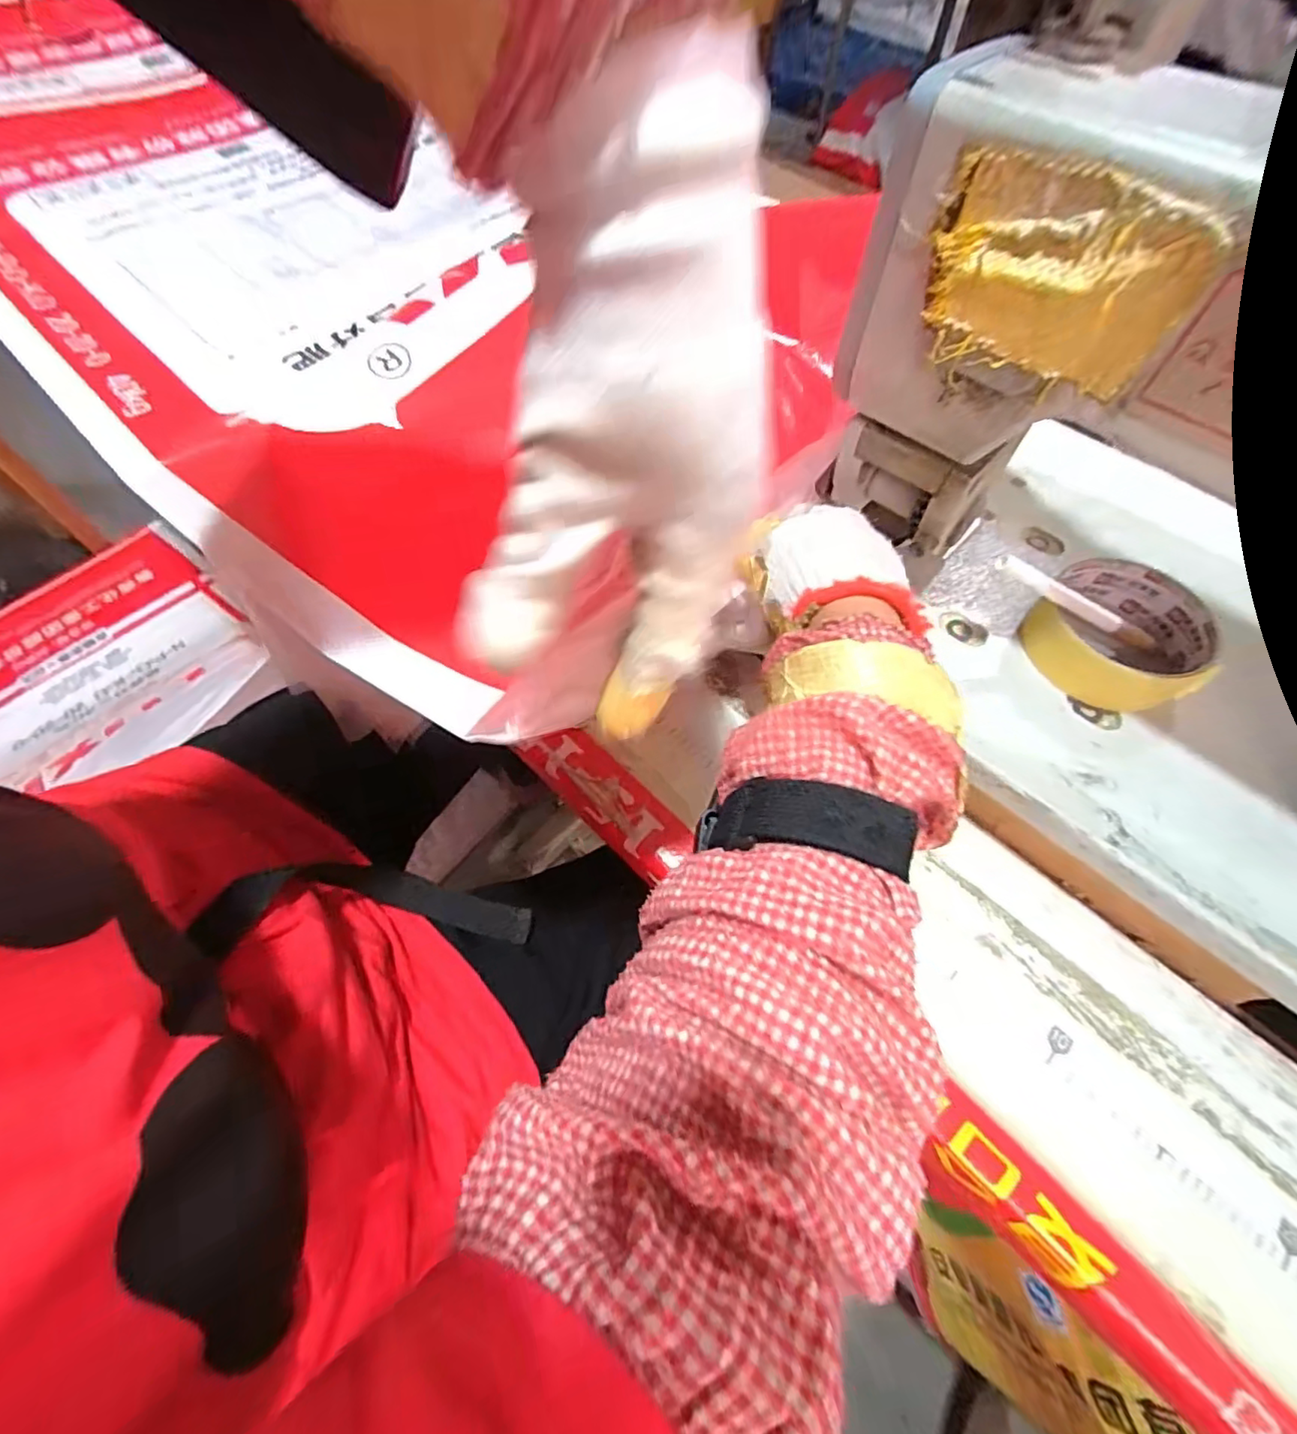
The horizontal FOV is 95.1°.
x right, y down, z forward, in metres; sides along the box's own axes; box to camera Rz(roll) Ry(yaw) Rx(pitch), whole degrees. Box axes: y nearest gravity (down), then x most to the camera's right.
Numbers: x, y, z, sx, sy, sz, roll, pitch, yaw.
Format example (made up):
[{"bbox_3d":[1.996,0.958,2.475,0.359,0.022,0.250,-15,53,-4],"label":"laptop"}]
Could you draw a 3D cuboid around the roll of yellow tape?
[{"bbox_3d":[0.251,-0.041,0.317,0.081,0.033,0.082,0,61,0],"label":"roll of yellow tape"}]

